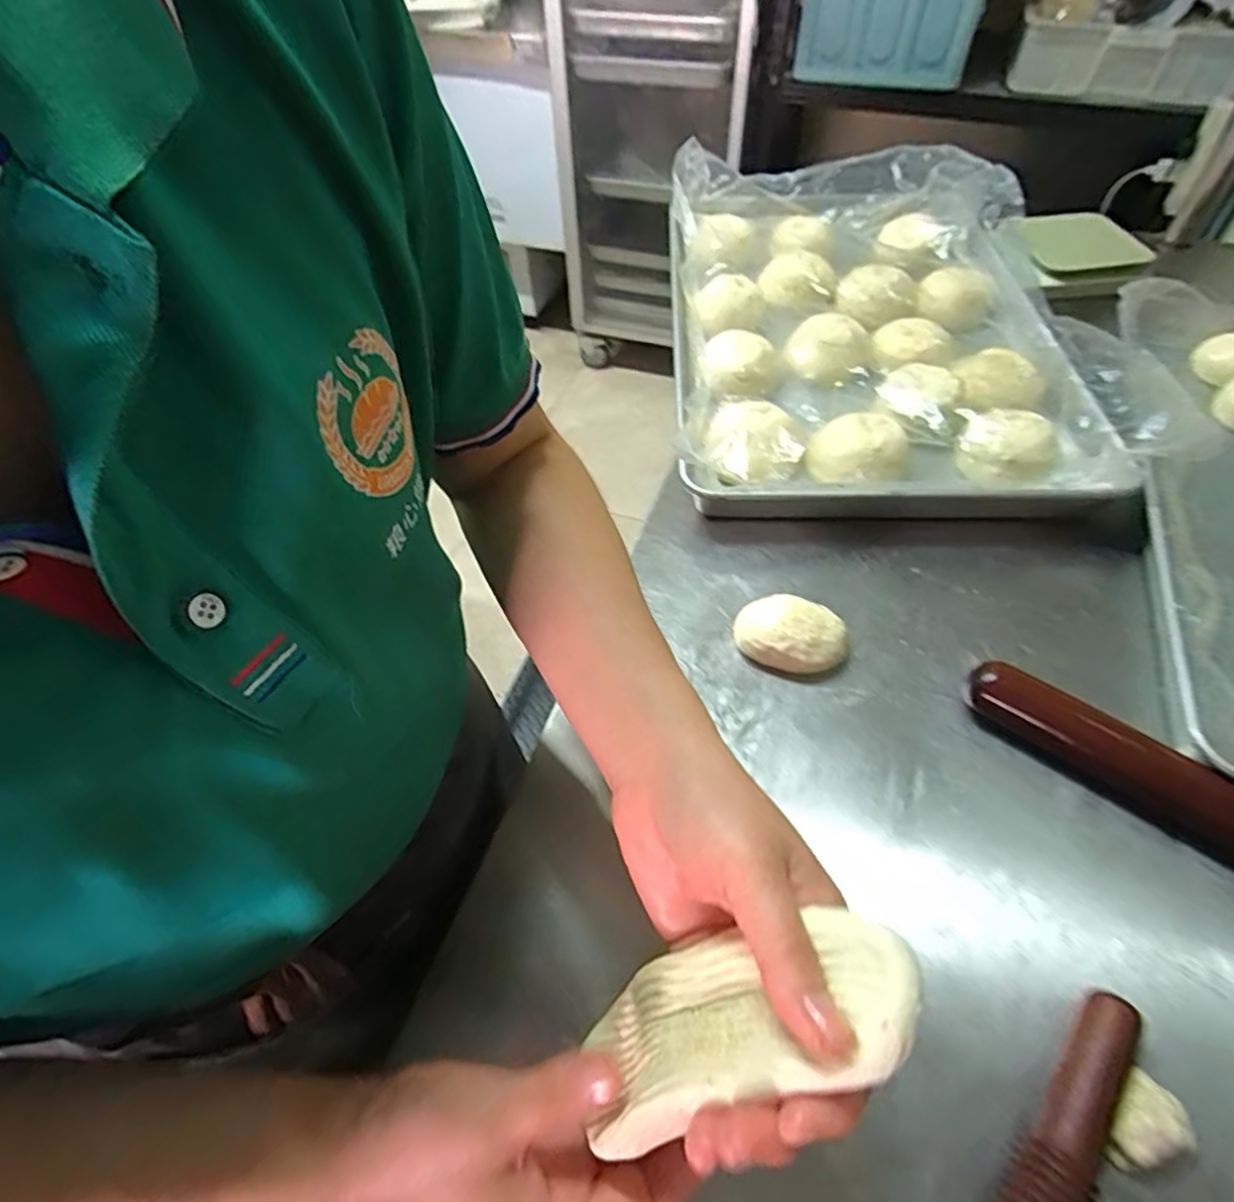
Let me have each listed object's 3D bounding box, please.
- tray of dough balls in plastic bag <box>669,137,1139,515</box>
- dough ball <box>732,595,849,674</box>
[{"bbox_3d":[0.279,-0.353,0.763,0.412,0.065,0.661,1,54,3],"label":"tray of dough balls in plastic bag"},{"bbox_3d":[0.135,0.028,0.513,0.084,0.039,0.055,11,55,10],"label":"dough ball"}]

